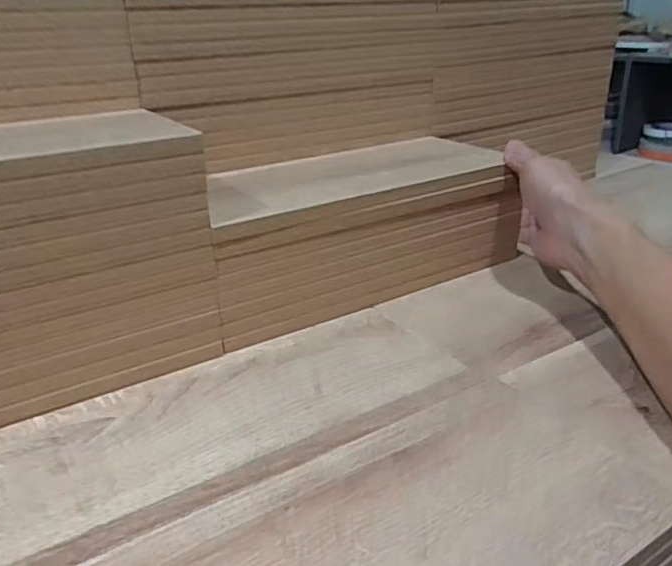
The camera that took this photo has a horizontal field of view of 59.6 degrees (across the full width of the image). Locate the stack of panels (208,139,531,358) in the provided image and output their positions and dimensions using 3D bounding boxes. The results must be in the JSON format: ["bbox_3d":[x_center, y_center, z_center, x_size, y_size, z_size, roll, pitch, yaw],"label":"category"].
[{"bbox_3d":[0.002,-0.055,0.511,0.272,0.107,0.126,-18,31,-29],"label":"stack of panels"}]

